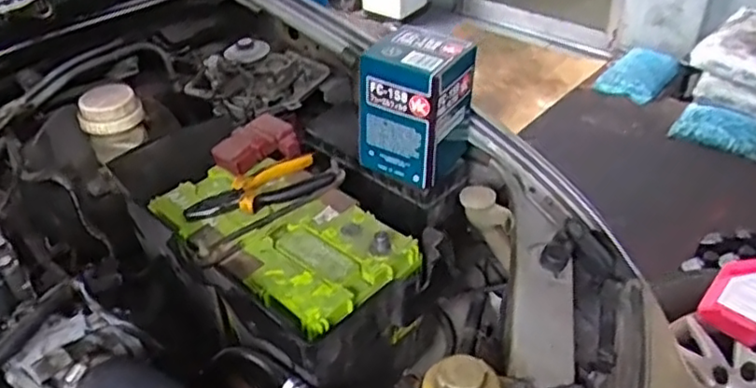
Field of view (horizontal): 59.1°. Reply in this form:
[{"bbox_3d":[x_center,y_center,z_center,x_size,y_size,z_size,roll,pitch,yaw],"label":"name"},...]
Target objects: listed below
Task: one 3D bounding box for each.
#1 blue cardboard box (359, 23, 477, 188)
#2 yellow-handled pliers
[{"bbox_3d":[0.048,-0.109,0.809,0.111,0.158,0.103,18,43,23],"label":"blue cardboard box"},{"bbox_3d":[-0.142,-0.004,0.792,0.170,0.022,0.059,-19,42,-20],"label":"yellow-handled pliers"}]

